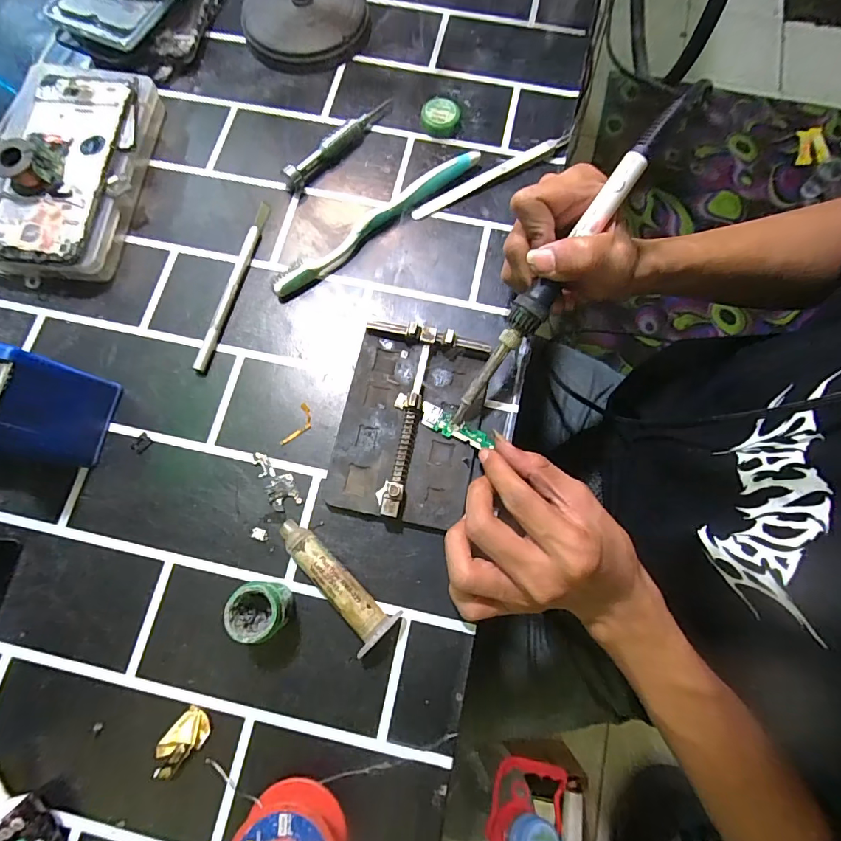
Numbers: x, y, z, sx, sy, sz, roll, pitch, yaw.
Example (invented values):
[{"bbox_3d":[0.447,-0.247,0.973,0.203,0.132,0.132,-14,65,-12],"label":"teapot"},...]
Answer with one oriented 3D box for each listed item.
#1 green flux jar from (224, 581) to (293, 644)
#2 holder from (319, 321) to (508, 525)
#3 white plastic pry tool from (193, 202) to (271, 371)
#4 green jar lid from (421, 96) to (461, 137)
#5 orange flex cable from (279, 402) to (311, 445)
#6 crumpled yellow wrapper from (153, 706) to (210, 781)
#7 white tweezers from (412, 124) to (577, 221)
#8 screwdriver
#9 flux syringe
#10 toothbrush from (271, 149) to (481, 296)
[{"bbox_3d":[-0.088,0.106,0.258,0.031,0.036,0.029,0,74,-1],"label":"green flux jar"},{"bbox_3d":[-0.006,-0.001,0.290,0.088,0.028,0.124,14,75,3],"label":"holder"},{"bbox_3d":[-0.134,-0.099,0.328,0.008,0.010,0.138,14,75,3],"label":"white plastic pry tool"},{"bbox_3d":[0.016,-0.244,0.364,0.030,0.012,0.031,0,74,-1],"label":"green jar lid"},{"bbox_3d":[-0.081,0.004,0.301,0.013,0.004,0.031,26,76,6],"label":"orange flex cable"},{"bbox_3d":[-0.133,0.178,0.251,0.019,0.007,0.034,41,78,10],"label":"crumpled yellow wrapper"},{"bbox_3d":[0.060,-0.194,0.356,0.149,0.012,0.011,-30,77,-9],"label":"white tweezers"},{"bbox_3d":[-0.060,-0.219,0.357,0.014,0.018,0.112,41,78,10],"label":"screwdriver"},{"bbox_3d":[-0.049,0.091,0.268,0.025,0.022,0.085,-39,79,-11],"label":"flux syringe"},{"bbox_3d":[-0.030,-0.148,0.337,0.184,0.016,0.016,-36,78,-10],"label":"toothbrush"}]

